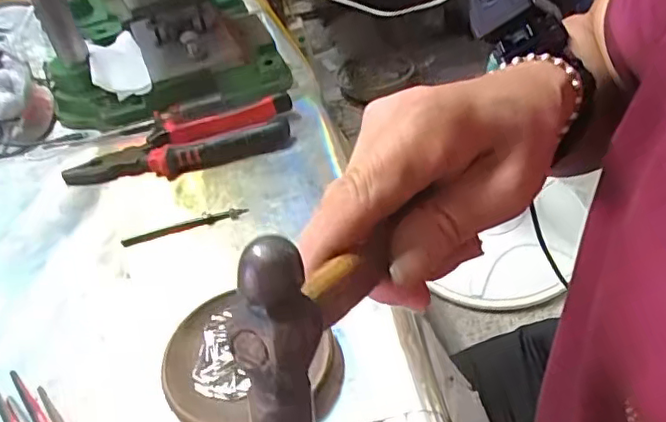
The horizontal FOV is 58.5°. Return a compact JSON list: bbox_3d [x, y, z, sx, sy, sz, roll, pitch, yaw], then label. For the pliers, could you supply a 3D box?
[{"bbox_3d":[-0.146,-0.061,0.576,0.224,0.029,0.058,-14,44,-7],"label":"pliers"}]

